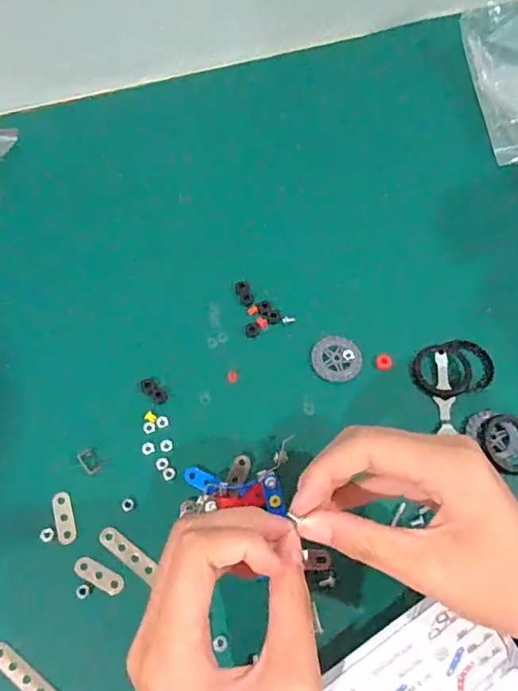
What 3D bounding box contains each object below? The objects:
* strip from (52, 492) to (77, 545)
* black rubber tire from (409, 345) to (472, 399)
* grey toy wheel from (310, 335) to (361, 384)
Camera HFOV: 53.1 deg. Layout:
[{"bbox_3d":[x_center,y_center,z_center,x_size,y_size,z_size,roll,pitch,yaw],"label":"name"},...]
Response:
[{"bbox_3d":[-0.113,0.100,0.300,0.010,0.004,0.029,-17,65,-12],"label":"strip"},{"bbox_3d":[0.123,0.017,0.351,0.039,0.007,0.038,1,62,-3],"label":"black rubber tire"},{"bbox_3d":[0.052,0.009,0.352,0.033,0.006,0.032,1,62,-3],"label":"grey toy wheel"}]

